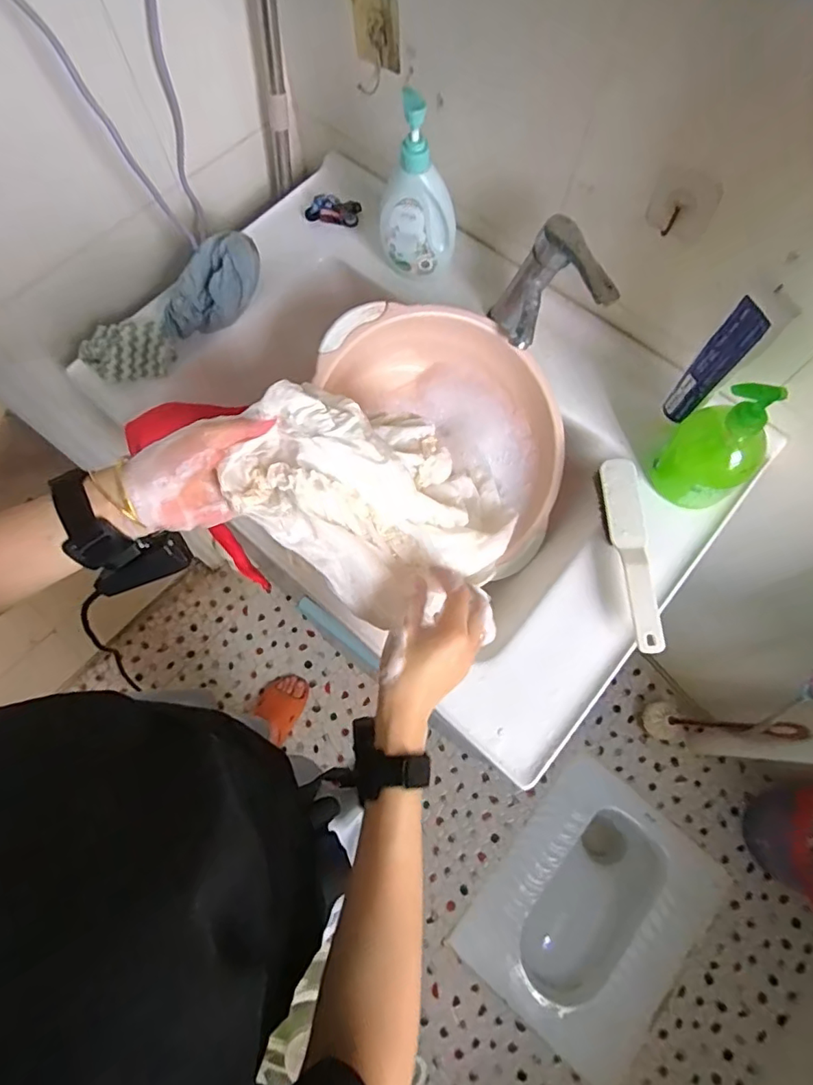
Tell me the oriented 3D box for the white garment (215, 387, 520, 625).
[{"bbox_3d":[0.004,-0.028,0.494,0.083,0.327,0.178,-30,65,36],"label":"white garment"}]

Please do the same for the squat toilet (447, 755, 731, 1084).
[{"bbox_3d":[0.403,0.813,1.209,0.397,0.218,0.500,39,74,13],"label":"squat toilet"}]

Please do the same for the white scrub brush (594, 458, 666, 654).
[{"bbox_3d":[0.228,0.011,0.542,0.035,0.028,0.200,-1,70,0],"label":"white scrub brush"}]

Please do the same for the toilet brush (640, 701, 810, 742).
[{"bbox_3d":[0.611,0.358,1.074,0.137,0.400,0.082,0,70,0],"label":"toilet brush"}]

